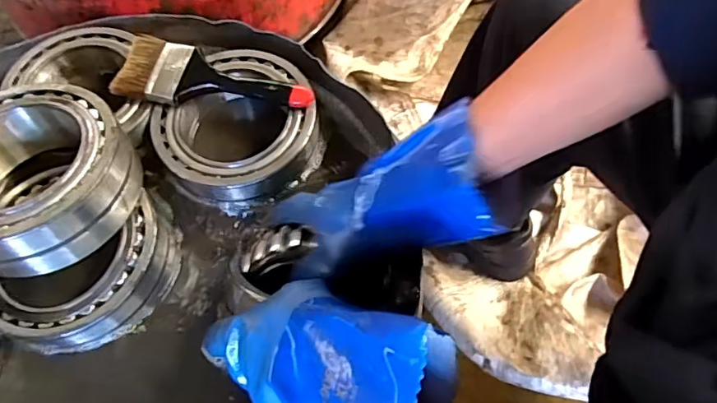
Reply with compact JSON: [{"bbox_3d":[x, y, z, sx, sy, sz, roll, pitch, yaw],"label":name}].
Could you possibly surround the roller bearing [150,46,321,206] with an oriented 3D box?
[{"bbox_3d":[-0.123,-0.076,0.555,0.157,0.054,0.159,0,61,1],"label":"roller bearing"}]

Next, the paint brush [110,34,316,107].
[{"bbox_3d":[-0.146,-0.129,0.545,0.198,0.022,0.070,7,61,5],"label":"paint brush"}]

